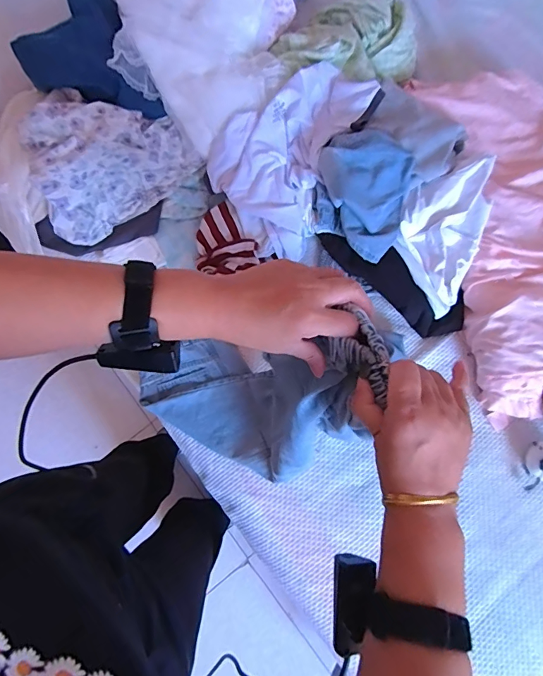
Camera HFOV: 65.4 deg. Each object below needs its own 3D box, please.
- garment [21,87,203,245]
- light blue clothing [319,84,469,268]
[{"bbox_3d":[-0.369,-0.420,0.937,0.343,0.205,0.233,-30,78,-8],"label":"garment"},{"bbox_3d":[0.248,-0.387,0.908,0.234,0.095,0.380,38,78,8],"label":"light blue clothing"}]

